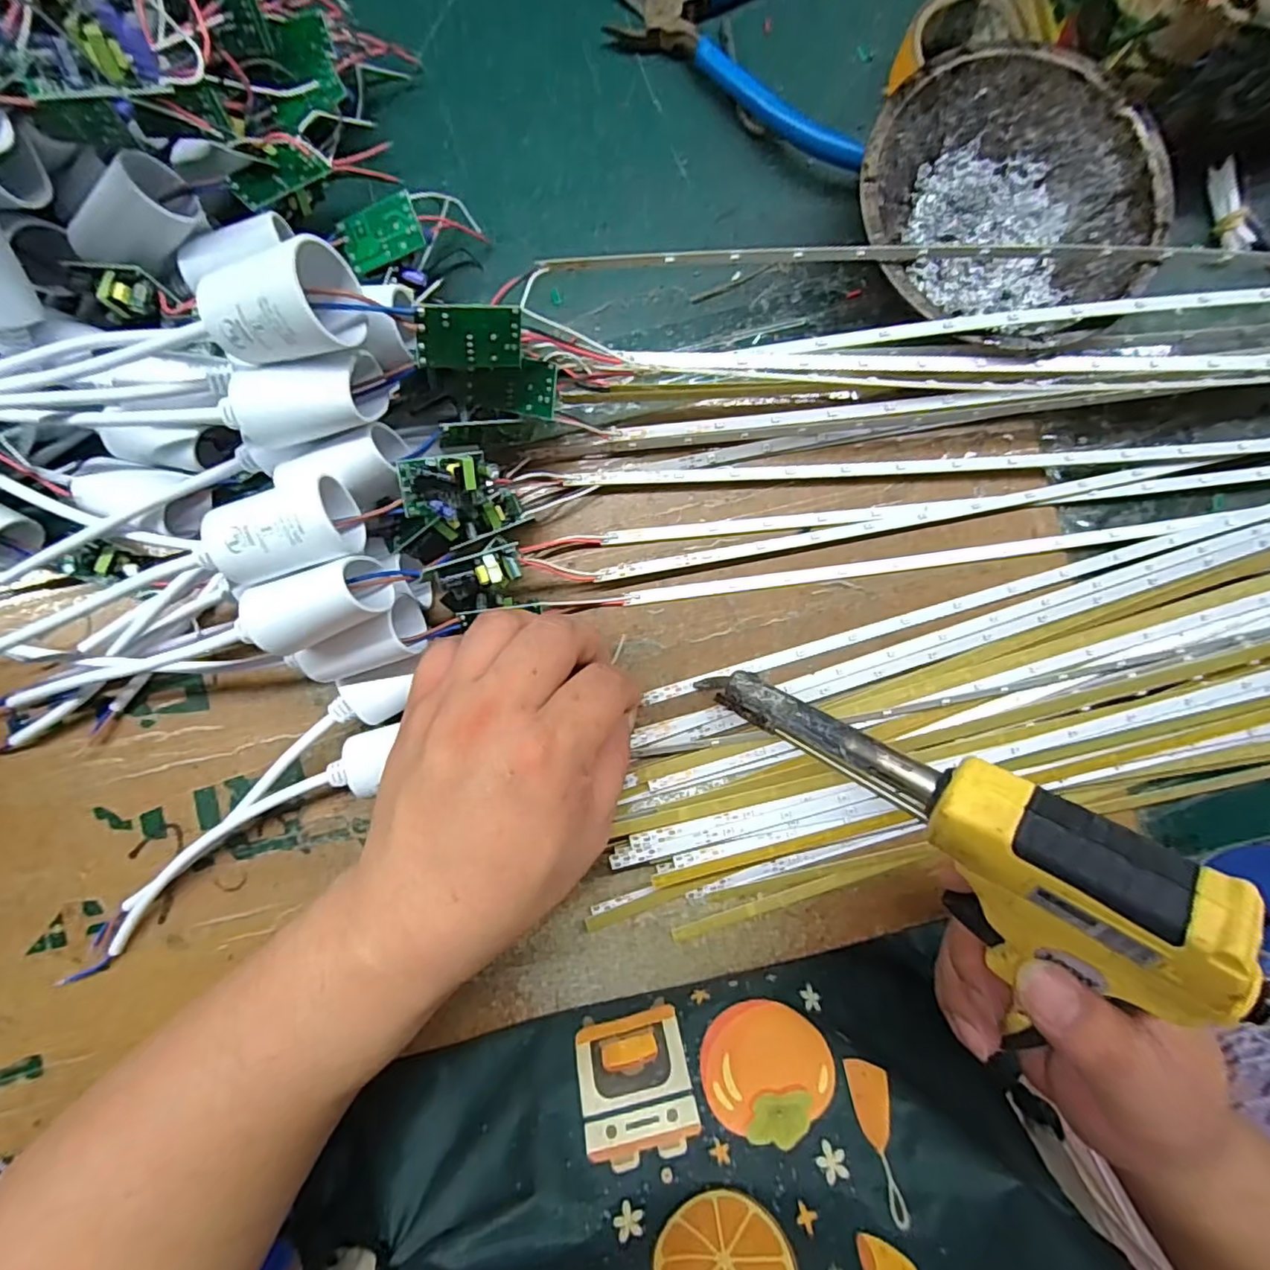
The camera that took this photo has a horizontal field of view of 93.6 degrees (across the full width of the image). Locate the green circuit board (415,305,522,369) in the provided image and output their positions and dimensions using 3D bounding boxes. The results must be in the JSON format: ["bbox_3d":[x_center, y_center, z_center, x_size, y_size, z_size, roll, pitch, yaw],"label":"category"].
[{"bbox_3d":[-0.056,-0.101,0.203,0.034,0.020,0.006,-12,50,-22],"label":"green circuit board"}]

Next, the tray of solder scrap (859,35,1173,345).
[{"bbox_3d":[0.156,-0.180,0.262,0.122,0.042,0.122,25,88,1],"label":"tray of solder scrap"}]

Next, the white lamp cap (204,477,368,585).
[{"bbox_3d":[-0.120,-0.033,0.205,0.044,0.026,0.028,-24,89,-2],"label":"white lamp cap"}]

